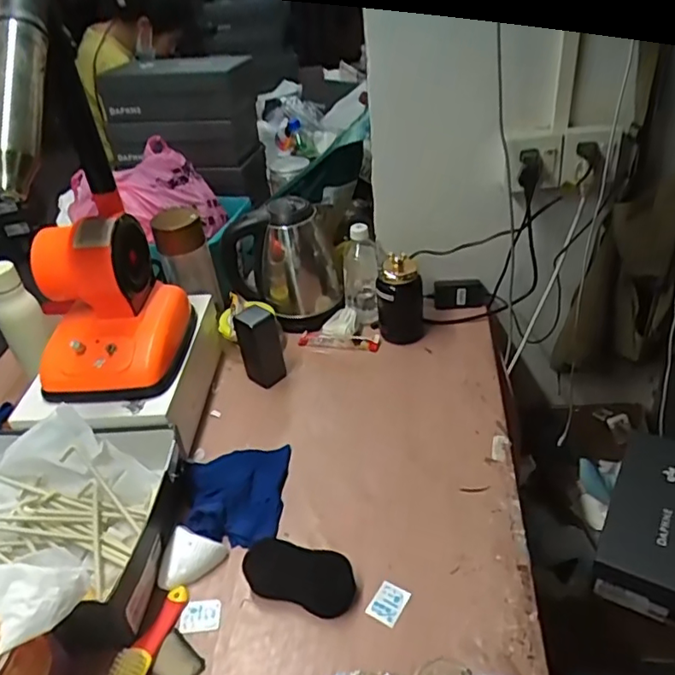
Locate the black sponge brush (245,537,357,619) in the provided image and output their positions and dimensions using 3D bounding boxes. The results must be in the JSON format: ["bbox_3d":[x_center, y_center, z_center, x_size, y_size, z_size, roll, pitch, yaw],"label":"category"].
[{"bbox_3d":[-0.044,0.275,0.688,0.124,0.038,0.056,8,39,18],"label":"black sponge brush"}]

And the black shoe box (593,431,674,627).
[{"bbox_3d":[0.526,0.289,0.956,0.164,0.099,0.297,17,43,27],"label":"black shoe box"}]

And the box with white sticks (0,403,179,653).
[{"bbox_3d":[-0.371,0.215,0.739,0.334,0.099,0.249,2,38,10],"label":"box with white sticks"}]

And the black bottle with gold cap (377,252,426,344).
[{"bbox_3d":[0.108,-0.071,1.019,0.080,0.150,0.066,0,37,8],"label":"black bottle with gold cap"}]

